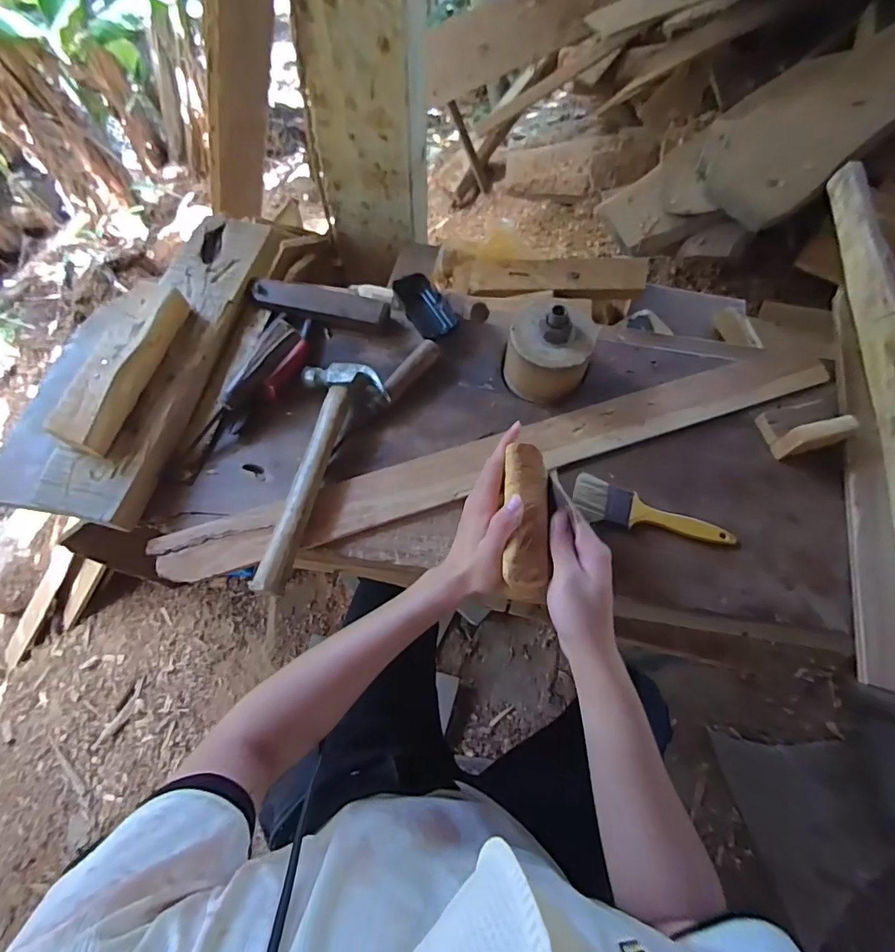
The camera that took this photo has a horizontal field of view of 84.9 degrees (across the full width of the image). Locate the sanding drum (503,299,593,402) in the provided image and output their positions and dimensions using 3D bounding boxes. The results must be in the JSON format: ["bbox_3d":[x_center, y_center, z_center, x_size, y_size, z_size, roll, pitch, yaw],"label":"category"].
[{"bbox_3d":[0.122,-0.149,0.587,0.097,0.094,0.093,14,67,5],"label":"sanding drum"}]

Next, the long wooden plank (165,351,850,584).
[{"bbox_3d":[0.081,-0.028,0.578,0.814,0.011,0.067,-17,66,-8],"label":"long wooden plank"}]

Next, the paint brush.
[{"bbox_3d":[0.228,0.045,0.546,0.174,0.010,0.048,19,67,6],"label":"paint brush"}]

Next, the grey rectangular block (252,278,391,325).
[{"bbox_3d":[-0.170,-0.233,0.652,0.181,0.023,0.034,12,65,6],"label":"grey rectangular block"}]

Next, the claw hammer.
[{"bbox_3d":[-0.135,-0.003,0.549,0.102,0.043,0.273,6,66,1],"label":"claw hammer"}]

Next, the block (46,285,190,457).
[{"bbox_3d":[-0.376,-0.131,0.564,0.059,0.040,0.219,13,67,4],"label":"block"}]

